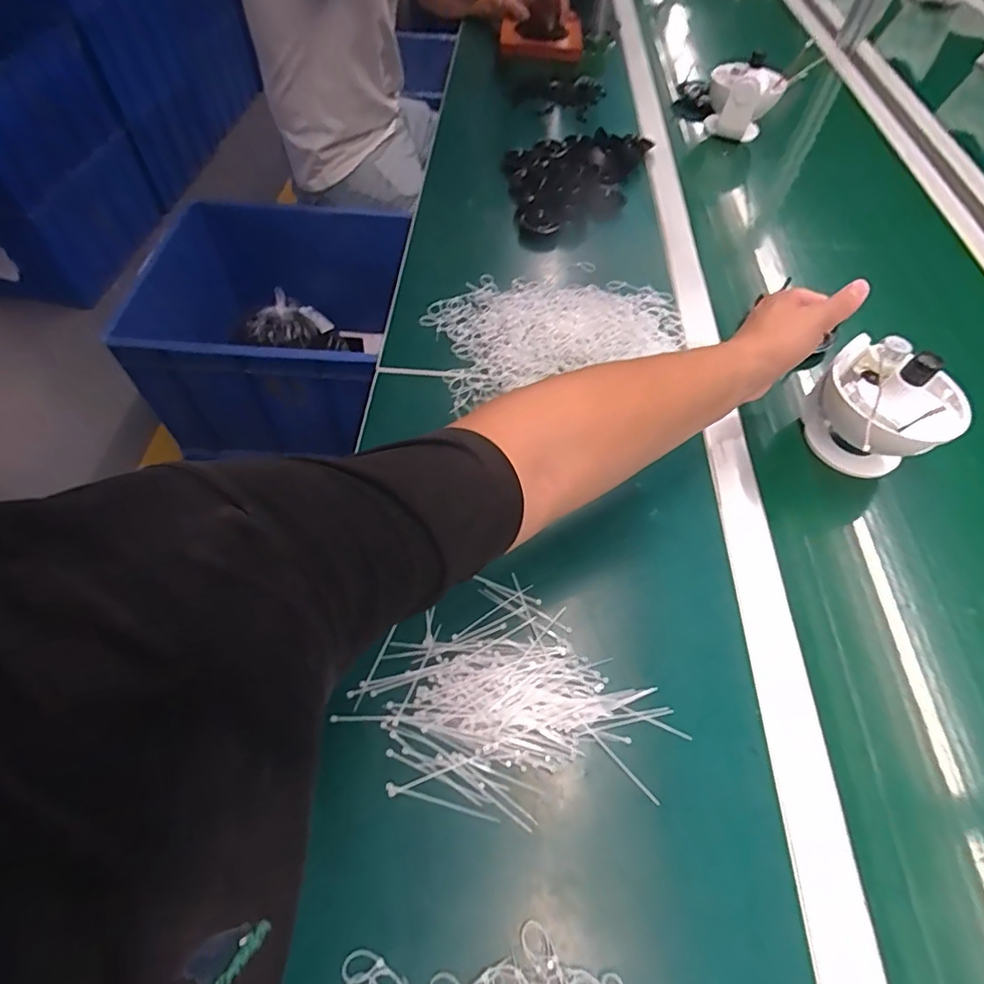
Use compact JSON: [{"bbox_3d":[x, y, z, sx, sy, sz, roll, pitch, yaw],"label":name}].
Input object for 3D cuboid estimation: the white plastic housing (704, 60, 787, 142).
[{"bbox_3d":[0.426,-0.669,0.929,0.120,0.096,0.104,17,56,8],"label":"white plastic housing"}]

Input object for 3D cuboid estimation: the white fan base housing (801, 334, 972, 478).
[{"bbox_3d":[0.379,-0.068,0.523,0.114,0.114,0.116,8,57,2],"label":"white fan base housing"}]

